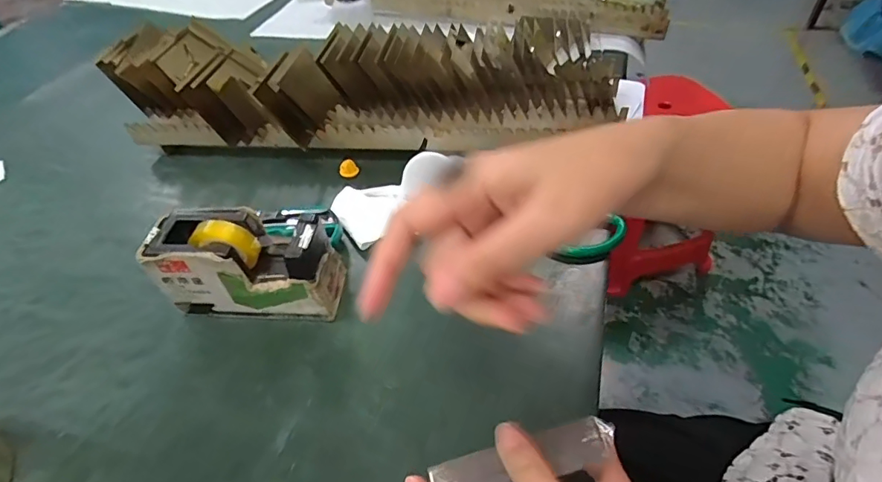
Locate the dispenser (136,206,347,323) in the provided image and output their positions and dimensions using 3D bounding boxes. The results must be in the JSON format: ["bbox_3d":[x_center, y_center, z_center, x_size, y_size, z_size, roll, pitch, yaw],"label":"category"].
[{"bbox_3d":[-0.158,0.019,0.394,0.139,0.079,0.064,2,47,7],"label":"dispenser"}]

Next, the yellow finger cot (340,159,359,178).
[{"bbox_3d":[-0.102,-0.082,0.532,0.020,0.018,0.016,-10,47,-4],"label":"yellow finger cot"}]

